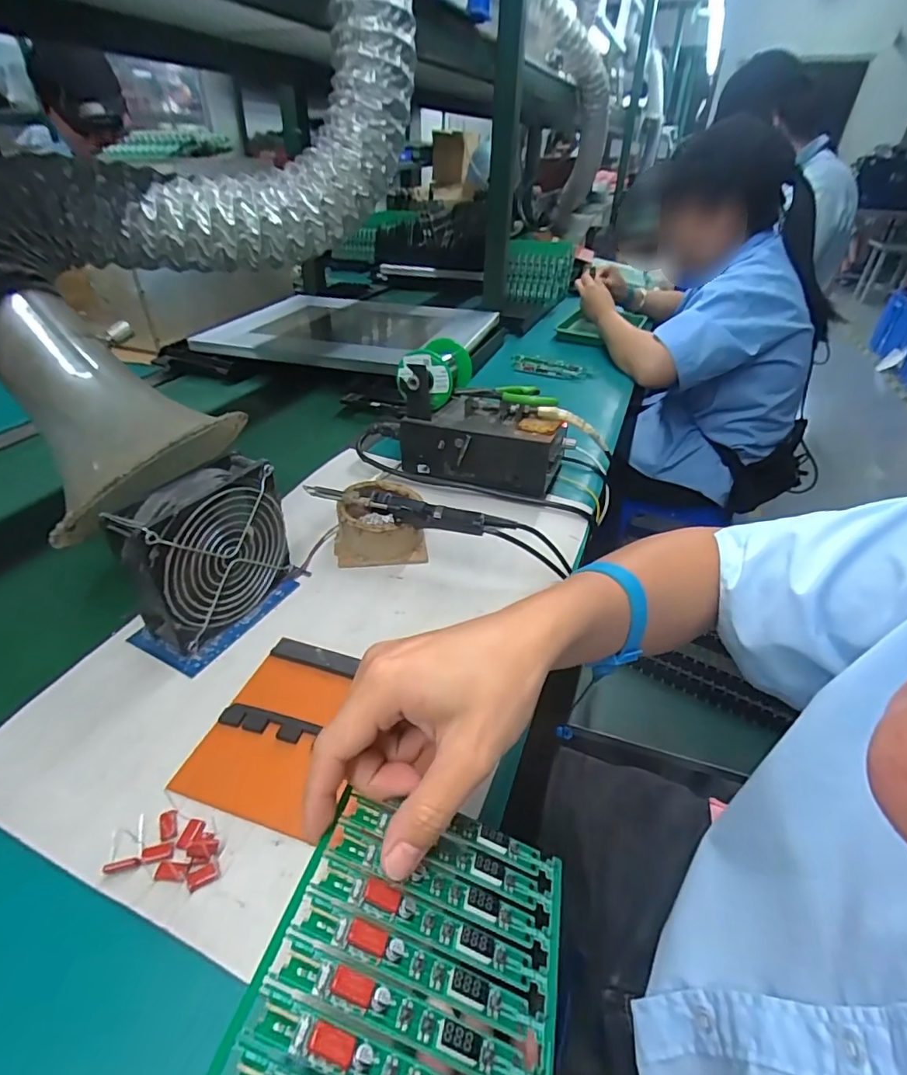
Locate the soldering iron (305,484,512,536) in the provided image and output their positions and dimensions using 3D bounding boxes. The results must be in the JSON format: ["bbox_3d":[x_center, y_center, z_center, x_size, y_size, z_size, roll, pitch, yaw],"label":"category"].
[{"bbox_3d":[-0.045,-0.026,0.487,0.200,0.019,0.021,12,39,11],"label":"soldering iron"}]

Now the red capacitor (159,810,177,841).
[{"bbox_3d":[-0.168,0.168,0.306,0.009,0.004,0.017,-13,40,-19],"label":"red capacitor"}]

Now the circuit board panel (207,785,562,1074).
[{"bbox_3d":[-0.016,0.183,0.208,0.119,0.007,0.158,25,30,2],"label":"circuit board panel"}]

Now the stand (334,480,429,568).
[{"bbox_3d":[-0.074,-0.017,0.523,0.088,0.049,0.085,-4,38,-8],"label":"stand"}]

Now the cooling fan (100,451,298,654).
[{"bbox_3d":[-0.193,0.013,0.414,0.042,0.120,0.123,22,42,23],"label":"cooling fan"}]

